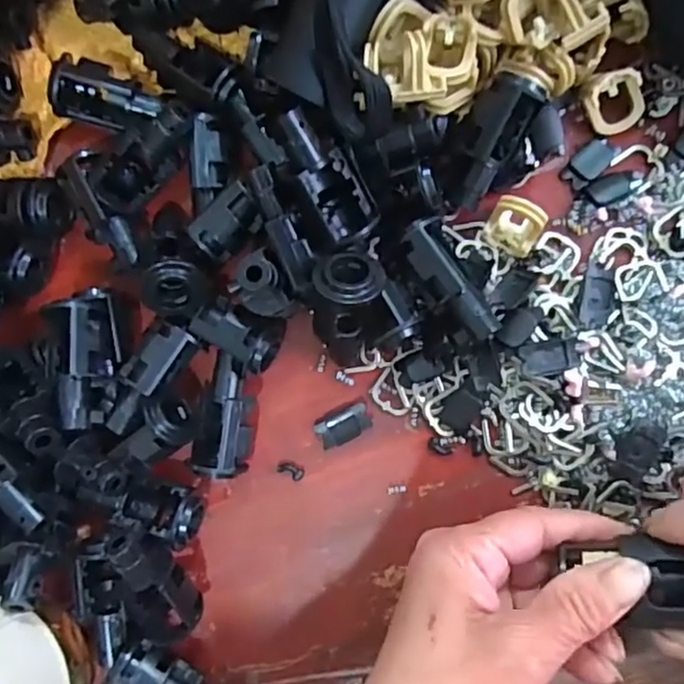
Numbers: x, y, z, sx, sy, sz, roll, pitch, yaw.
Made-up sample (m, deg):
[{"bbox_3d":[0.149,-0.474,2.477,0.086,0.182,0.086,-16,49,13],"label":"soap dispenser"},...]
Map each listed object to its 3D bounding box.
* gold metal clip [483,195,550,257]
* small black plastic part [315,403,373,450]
[{"bbox_3d":[0.071,-0.047,0.261,0.022,0.019,0.018,19,92,7],"label":"gold metal clip"},{"bbox_3d":[0.001,0.037,0.279,0.024,0.004,0.013,-25,87,7],"label":"small black plastic part"}]

